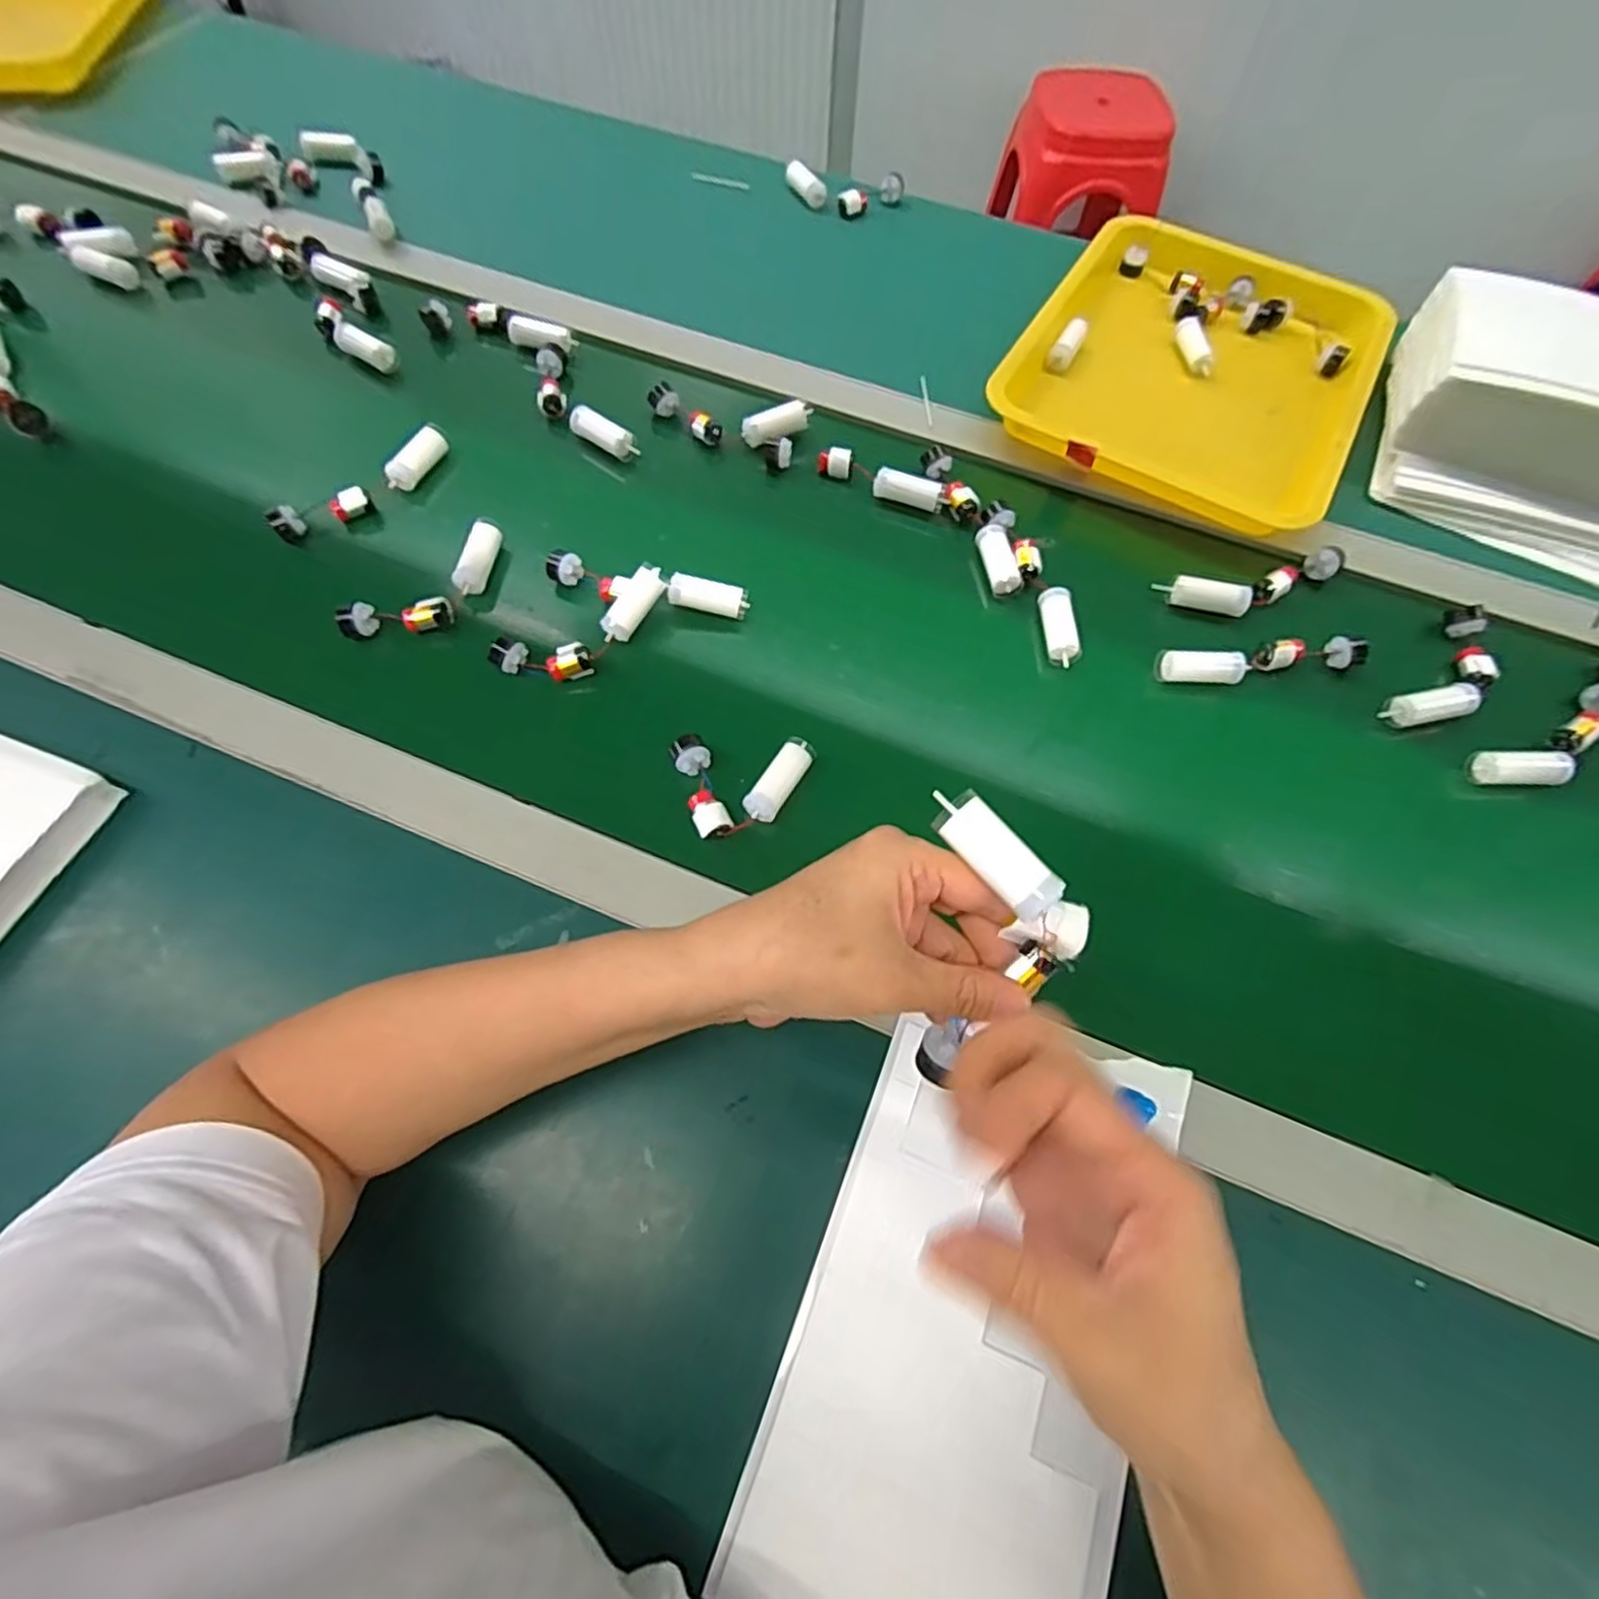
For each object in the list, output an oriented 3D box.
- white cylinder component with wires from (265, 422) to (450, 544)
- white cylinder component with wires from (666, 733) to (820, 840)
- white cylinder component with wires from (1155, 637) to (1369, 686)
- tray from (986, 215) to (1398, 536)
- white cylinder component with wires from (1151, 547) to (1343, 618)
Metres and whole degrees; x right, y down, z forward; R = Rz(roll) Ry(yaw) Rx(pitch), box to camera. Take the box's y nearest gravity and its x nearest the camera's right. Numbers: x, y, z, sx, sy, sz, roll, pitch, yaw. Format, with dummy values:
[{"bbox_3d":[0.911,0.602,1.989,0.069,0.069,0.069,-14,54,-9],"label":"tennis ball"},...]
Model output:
[{"bbox_3d":[-0.321,-0.234,0.535,0.139,0.028,0.022,-40,71,-20],"label":"white cylinder component with wires"},{"bbox_3d":[-0.030,-0.016,0.443,0.082,0.017,0.062,-17,64,-10],"label":"white cylinder component with wires"},{"bbox_3d":[0.317,-0.095,0.495,0.140,0.022,0.029,-6,63,-5],"label":"white cylinder component with wires"},{"bbox_3d":[0.331,-0.365,0.609,0.257,0.047,0.311,28,65,12],"label":"tray"},{"bbox_3d":[0.330,-0.153,0.523,0.130,0.020,0.037,-9,63,-6],"label":"white cylinder component with wires"}]

